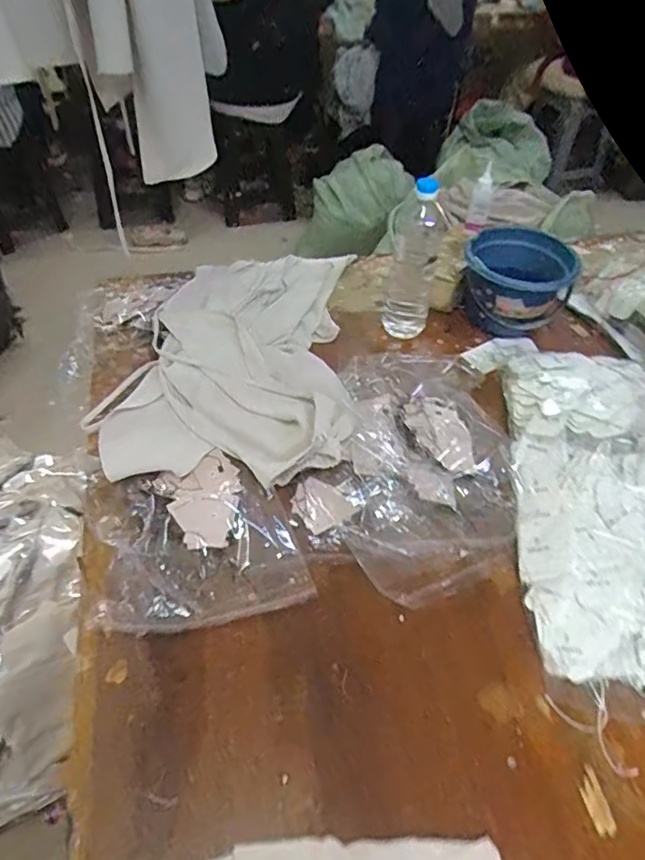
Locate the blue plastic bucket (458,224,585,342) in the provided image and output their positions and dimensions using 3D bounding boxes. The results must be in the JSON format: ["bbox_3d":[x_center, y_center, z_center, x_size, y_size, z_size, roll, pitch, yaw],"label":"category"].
[{"bbox_3d":[0.345,-0.257,1.019,0.180,0.137,0.177,1,48,-1],"label":"blue plastic bucket"}]

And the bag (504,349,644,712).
[{"bbox_3d":[0.365,0.085,0.715,0.222,0.113,0.488,3,47,1],"label":"bag"}]

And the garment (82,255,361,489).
[{"bbox_3d":[-0.151,-0.144,0.944,0.391,0.070,0.564,-1,47,-3],"label":"garment"}]

